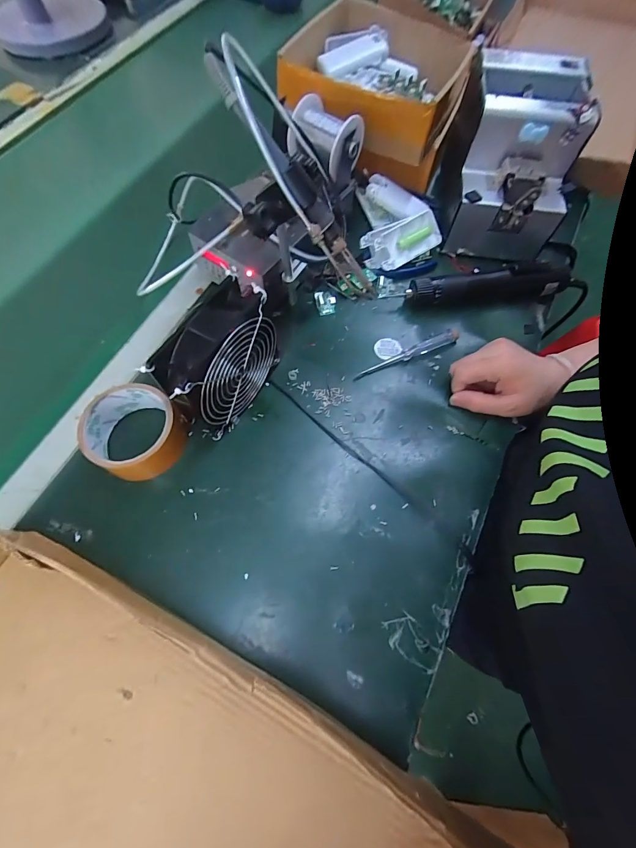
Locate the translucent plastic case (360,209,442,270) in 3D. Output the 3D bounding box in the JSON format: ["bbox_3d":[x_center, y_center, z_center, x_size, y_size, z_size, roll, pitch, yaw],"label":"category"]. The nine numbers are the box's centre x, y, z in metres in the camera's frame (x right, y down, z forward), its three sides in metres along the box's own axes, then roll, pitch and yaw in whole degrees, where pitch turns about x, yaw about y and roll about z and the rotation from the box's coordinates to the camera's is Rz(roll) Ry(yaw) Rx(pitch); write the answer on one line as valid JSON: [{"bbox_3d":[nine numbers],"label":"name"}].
[{"bbox_3d":[0.110,-0.238,0.491,0.103,0.017,0.052,-25,103,-7],"label":"translucent plastic case"}]

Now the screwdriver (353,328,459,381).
[{"bbox_3d":[0.107,-0.082,0.445,0.139,0.010,0.015,-24,70,-12],"label":"screwdriver"}]

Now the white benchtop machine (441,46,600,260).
[{"bbox_3d":[0.245,-0.331,0.479,0.129,0.148,0.174,10,67,2],"label":"white benchtop machine"}]

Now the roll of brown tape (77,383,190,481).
[{"bbox_3d":[-0.187,0.008,0.378,0.086,0.054,0.083,1,67,-2],"label":"roll of brown tape"}]

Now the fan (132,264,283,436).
[{"bbox_3d":[-0.091,-0.061,0.371,0.055,0.120,0.128,31,69,11],"label":"fan"}]

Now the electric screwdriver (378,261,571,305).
[{"bbox_3d":[0.201,-0.177,0.476,0.233,0.042,0.046,-3,67,-3],"label":"electric screwdriver"}]

